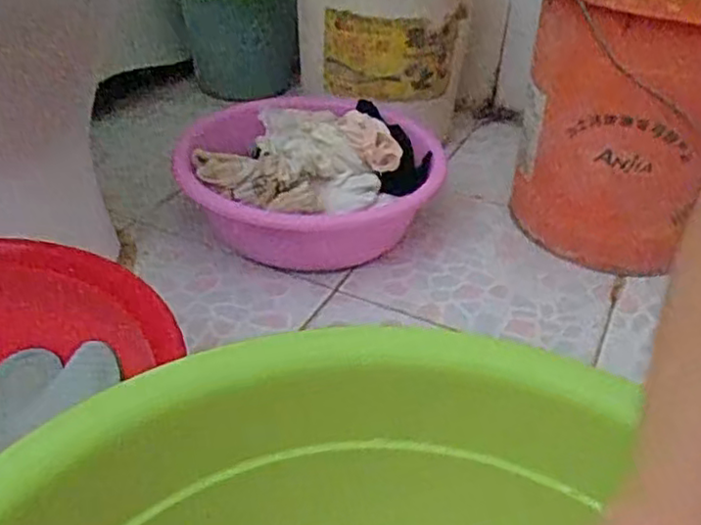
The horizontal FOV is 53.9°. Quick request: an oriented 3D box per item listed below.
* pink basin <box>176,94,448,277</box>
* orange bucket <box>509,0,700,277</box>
[{"bbox_3d":[-0.047,-0.112,0.898,0.296,0.135,0.311,3,34,-2],"label":"pink basin"},{"bbox_3d":[0.353,-0.195,0.851,0.279,0.376,0.283,16,36,17],"label":"orange bucket"}]

